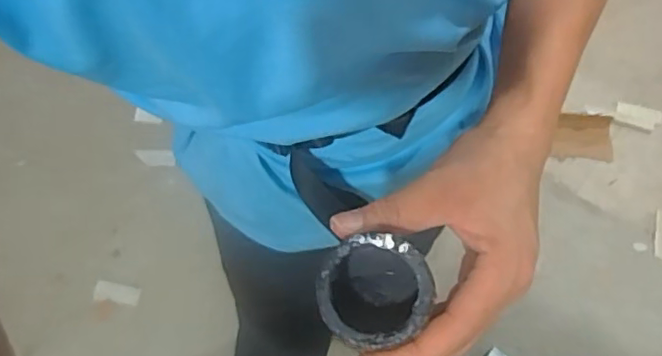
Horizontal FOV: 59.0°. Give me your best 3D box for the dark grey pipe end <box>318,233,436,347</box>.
[{"bbox_3d":[0.026,0.059,0.302,0.056,0.057,0.056,-3,75,10],"label":"dark grey pipe end"}]

